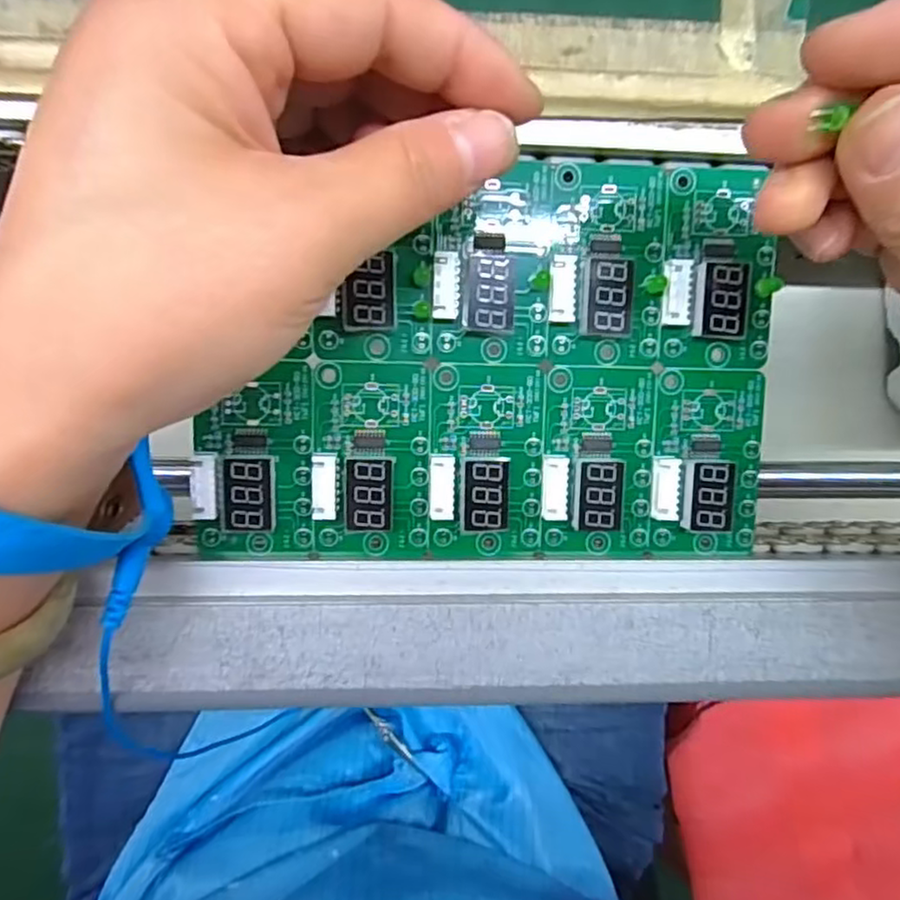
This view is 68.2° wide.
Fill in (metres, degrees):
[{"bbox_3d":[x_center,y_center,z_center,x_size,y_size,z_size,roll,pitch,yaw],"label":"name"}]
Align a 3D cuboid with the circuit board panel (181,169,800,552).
[{"bbox_3d":[0.014,-0.025,0.209,0.178,0.009,0.124,0,97,-5],"label":"circuit board panel"}]

